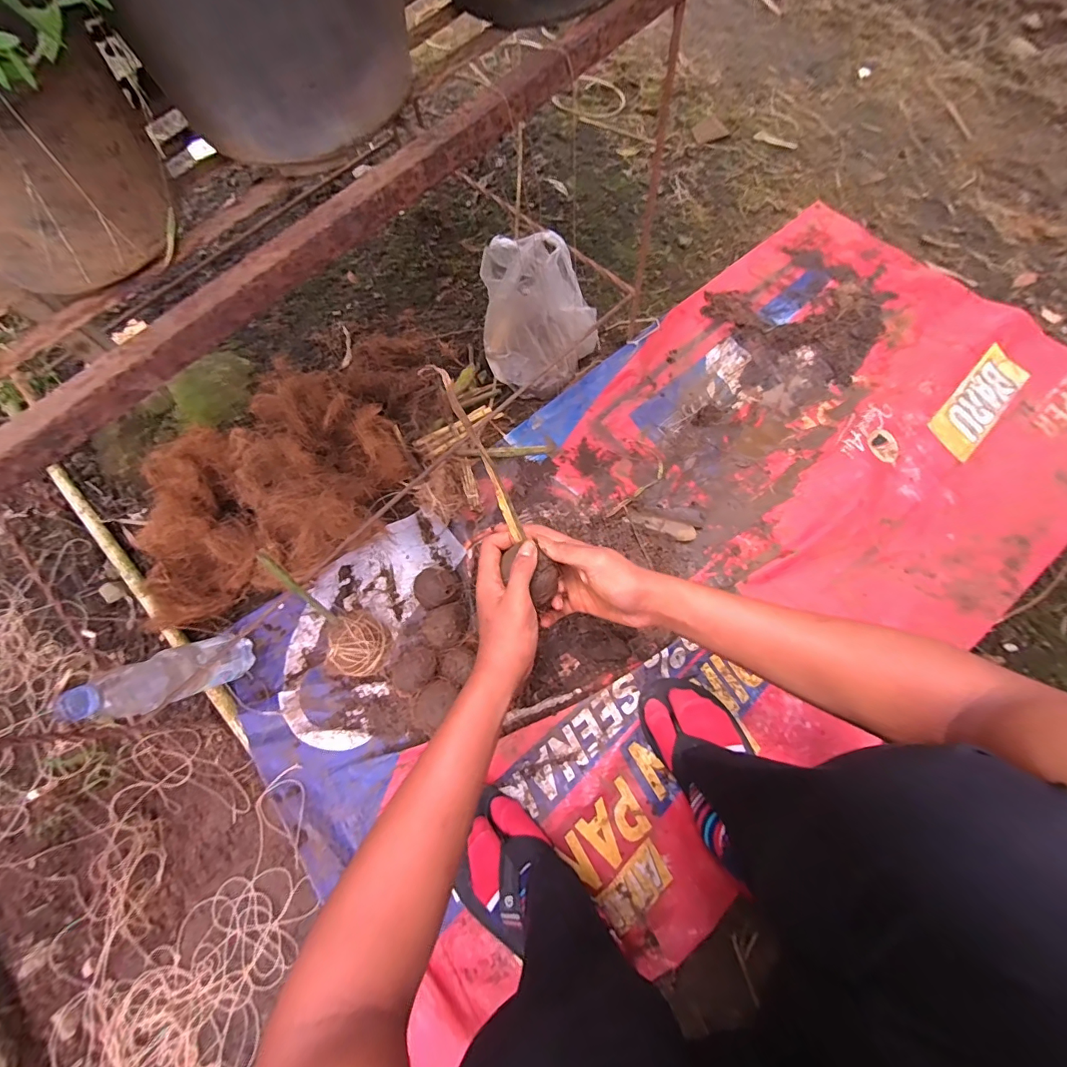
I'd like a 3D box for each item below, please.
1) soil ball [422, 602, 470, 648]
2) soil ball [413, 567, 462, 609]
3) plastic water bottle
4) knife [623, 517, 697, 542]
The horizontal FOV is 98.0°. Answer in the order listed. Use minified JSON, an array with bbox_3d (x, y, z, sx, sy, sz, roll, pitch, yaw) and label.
[{"bbox_3d":[-0.124,0.139,0.675,0.070,0.053,0.059,-30,70,-7],"label":"soil ball"},{"bbox_3d":[-0.142,0.084,0.695,0.067,0.058,0.062,-2,69,4],"label":"soil ball"},{"bbox_3d":[-0.446,0.176,0.581,0.061,0.230,0.054,26,94,10],"label":"plastic water bottle"},{"bbox_3d":[0.204,-0.010,0.747,0.113,0.008,0.026,14,71,6],"label":"knife"}]

